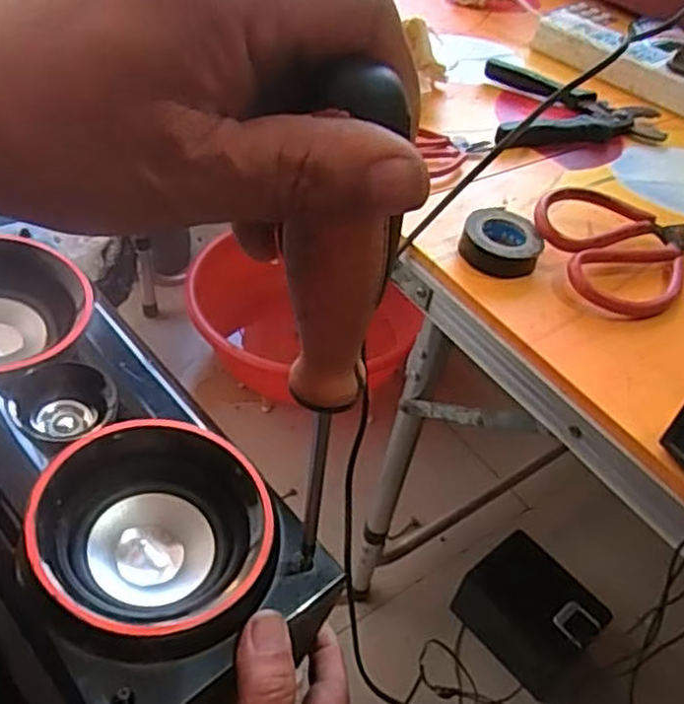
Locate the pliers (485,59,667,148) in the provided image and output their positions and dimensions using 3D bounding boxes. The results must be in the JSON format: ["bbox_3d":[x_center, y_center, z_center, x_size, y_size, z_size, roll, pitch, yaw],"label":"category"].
[{"bbox_3d":[0.208,-0.215,0.633,0.150,0.021,0.124,5,44,-1],"label":"pliers"}]

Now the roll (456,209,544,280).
[{"bbox_3d":[0.109,-0.076,0.481,0.051,0.022,0.052,3,44,-3],"label":"roll"}]

